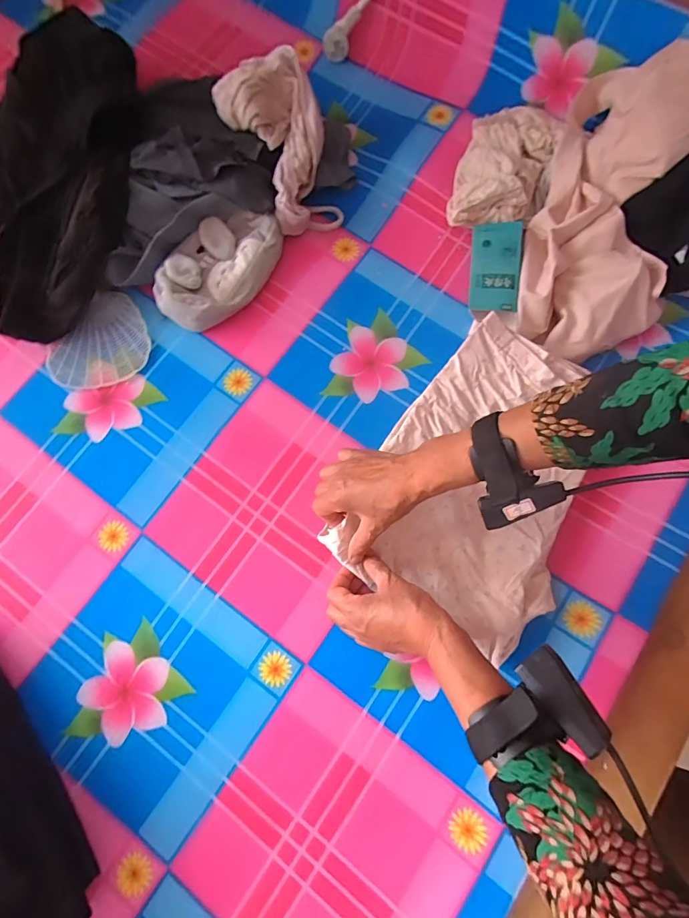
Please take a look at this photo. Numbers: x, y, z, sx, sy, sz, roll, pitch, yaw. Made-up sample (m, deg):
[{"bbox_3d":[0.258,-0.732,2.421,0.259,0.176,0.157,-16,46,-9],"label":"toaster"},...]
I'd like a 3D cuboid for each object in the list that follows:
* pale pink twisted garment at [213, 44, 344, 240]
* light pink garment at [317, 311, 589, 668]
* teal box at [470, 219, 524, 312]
[{"bbox_3d":[-0.084,-0.409,0.549,0.115,0.054,0.218,-21,100,-4],"label":"pale pink twisted garment"},{"bbox_3d":[0.164,0.022,0.478,0.238,0.039,0.330,33,80,8],"label":"light pink garment"},{"bbox_3d":[0.192,-0.247,0.534,0.059,0.014,0.114,5,85,10],"label":"teal box"}]

